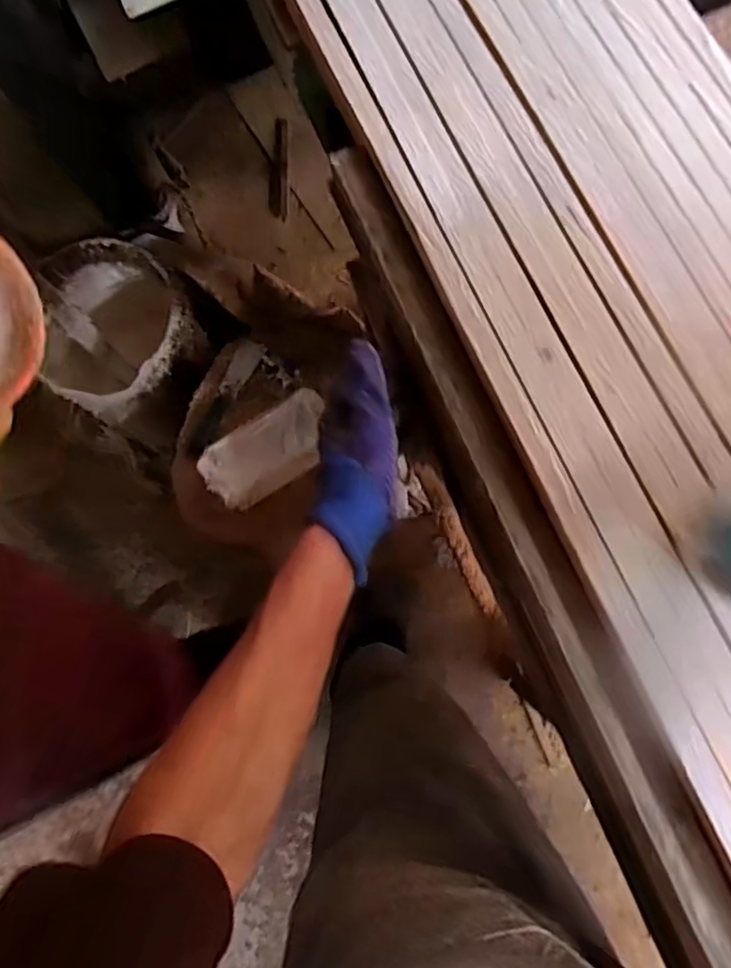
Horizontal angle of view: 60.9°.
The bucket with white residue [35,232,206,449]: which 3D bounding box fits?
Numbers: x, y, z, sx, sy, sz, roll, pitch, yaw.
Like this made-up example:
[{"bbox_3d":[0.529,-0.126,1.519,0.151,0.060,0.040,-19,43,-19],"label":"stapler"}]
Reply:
[{"bbox_3d":[-0.417,-0.239,1.094,0.244,0.237,0.264,-1,77,6],"label":"bucket with white residue"}]

